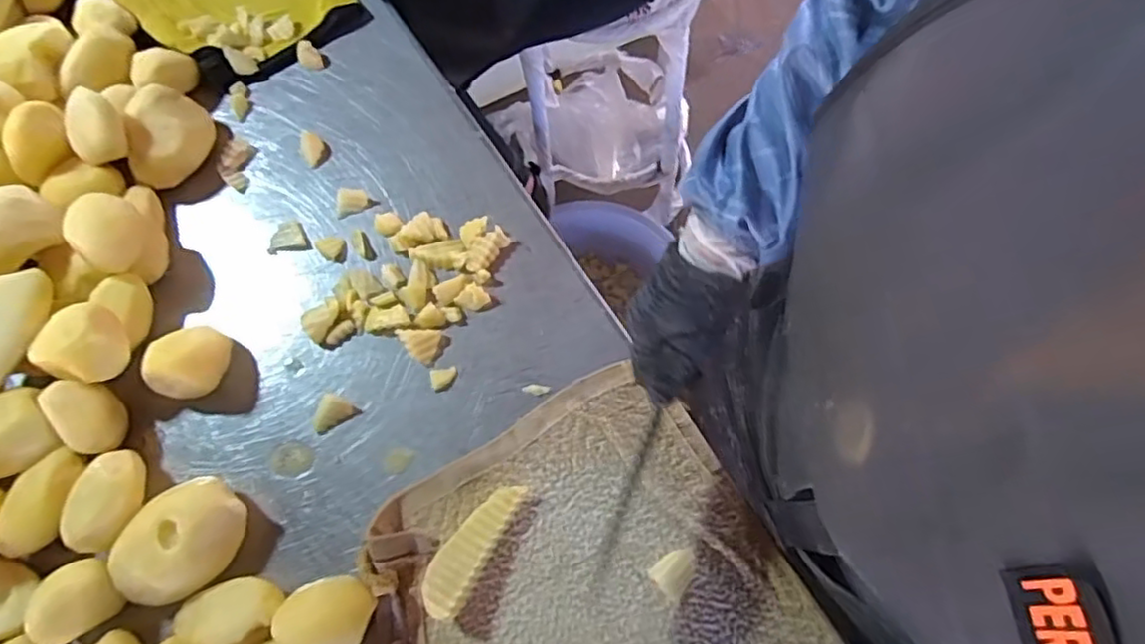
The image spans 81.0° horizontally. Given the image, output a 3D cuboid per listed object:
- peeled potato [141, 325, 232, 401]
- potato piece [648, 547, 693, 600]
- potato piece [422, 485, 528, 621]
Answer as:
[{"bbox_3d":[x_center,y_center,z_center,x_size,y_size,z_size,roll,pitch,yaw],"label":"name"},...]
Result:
[{"bbox_3d":[-0.326,0.033,0.569,0.056,0.048,0.066,8,73,4],"label":"peeled potato"},{"bbox_3d":[0.079,0.190,0.510,0.035,0.012,0.027,-40,76,-11],"label":"potato piece"},{"bbox_3d":[-0.078,0.169,0.510,0.032,0.028,0.106,28,75,9],"label":"potato piece"}]

